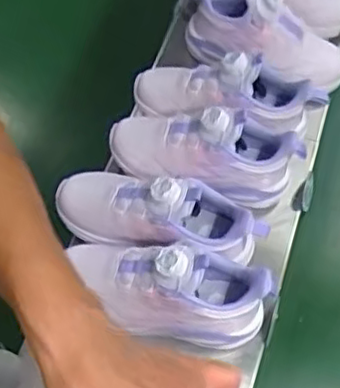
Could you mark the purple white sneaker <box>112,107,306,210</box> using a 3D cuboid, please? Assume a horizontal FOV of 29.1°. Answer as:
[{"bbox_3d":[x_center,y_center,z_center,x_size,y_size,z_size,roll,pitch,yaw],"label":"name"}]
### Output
[{"bbox_3d":[0.038,-0.058,0.749,0.222,0.094,0.084,10,58,6],"label":"purple white sneaker"}]

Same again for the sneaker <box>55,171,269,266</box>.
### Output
[{"bbox_3d":[-0.013,0.025,0.712,0.236,0.125,0.081,10,57,21],"label":"sneaker"}]

